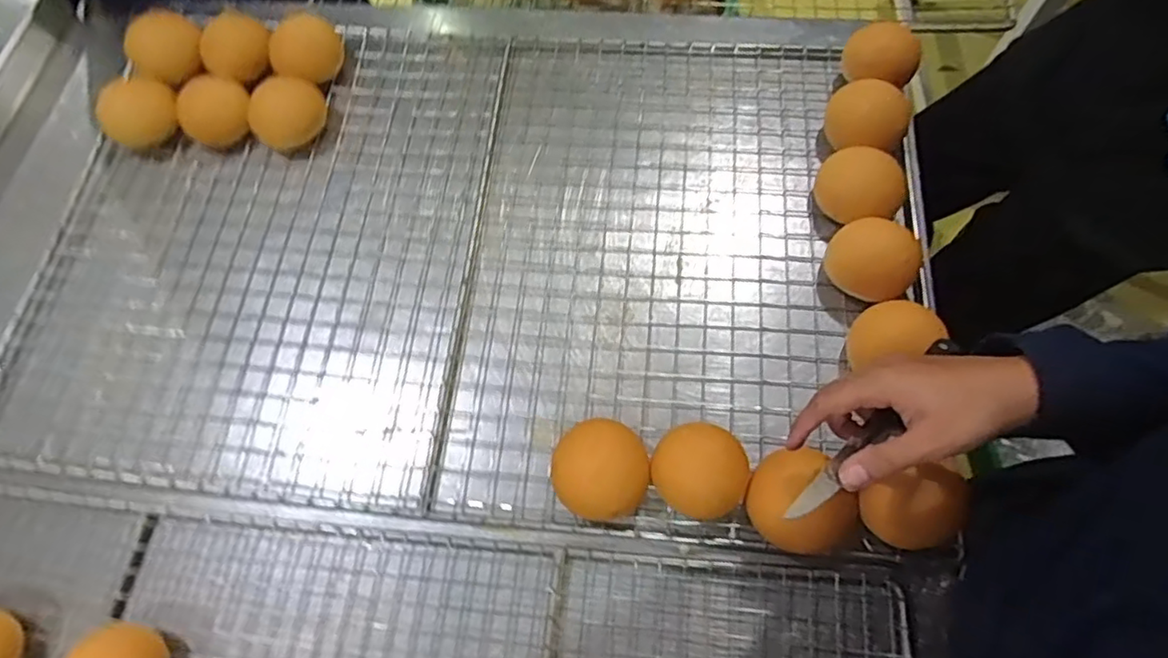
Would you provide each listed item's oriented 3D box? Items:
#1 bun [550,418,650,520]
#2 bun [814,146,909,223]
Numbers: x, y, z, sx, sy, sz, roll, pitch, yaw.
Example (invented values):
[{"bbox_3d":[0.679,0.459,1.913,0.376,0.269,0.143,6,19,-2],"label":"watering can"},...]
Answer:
[{"bbox_3d":[0.014,0.117,0.509,0.076,0.033,0.077,-1,68,3],"label":"bun"},{"bbox_3d":[0.264,-0.133,0.586,0.077,0.046,0.062,37,74,16],"label":"bun"}]

